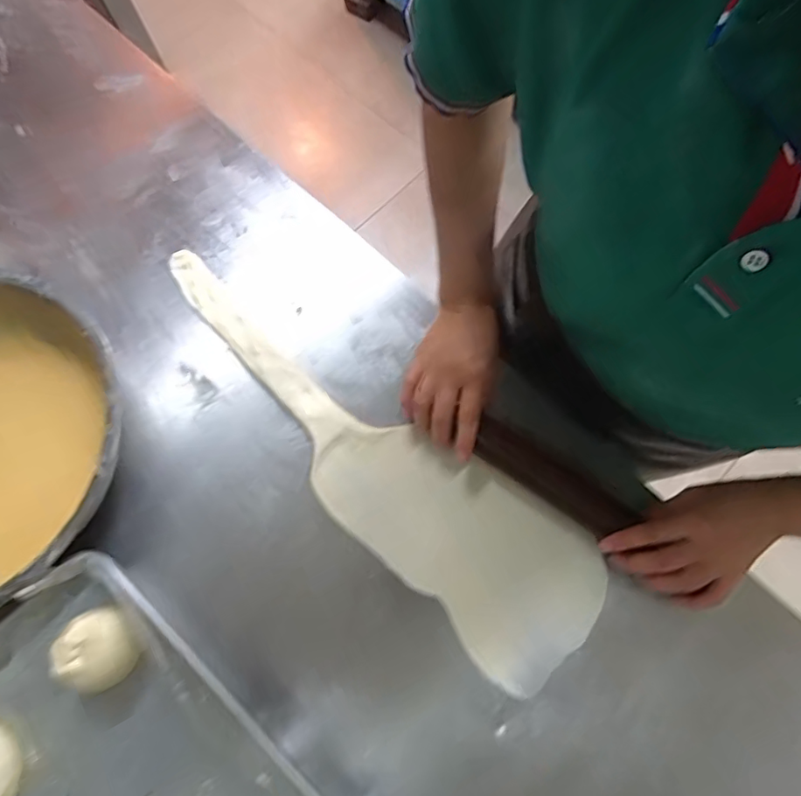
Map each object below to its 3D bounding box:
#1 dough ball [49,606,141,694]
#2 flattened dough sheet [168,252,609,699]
[{"bbox_3d":[-0.266,0.221,0.469,0.057,0.046,0.061,0,71,1],"label":"dough ball"},{"bbox_3d":[-0.046,0.039,0.548,0.556,0.013,0.144,41,76,12],"label":"flattened dough sheet"}]

